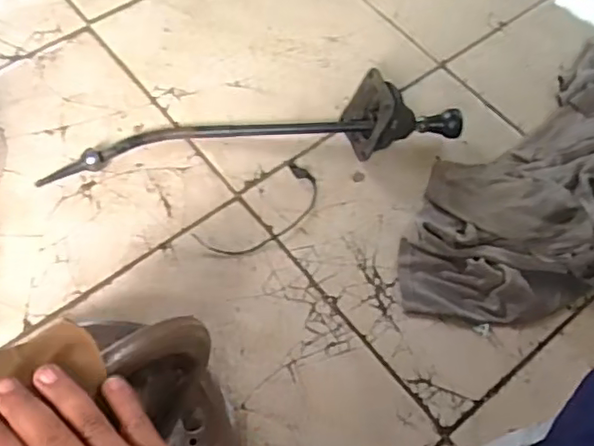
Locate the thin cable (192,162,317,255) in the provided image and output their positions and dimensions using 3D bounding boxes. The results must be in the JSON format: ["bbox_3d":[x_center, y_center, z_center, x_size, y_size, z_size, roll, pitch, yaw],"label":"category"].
[{"bbox_3d":[-0.044,-0.011,0.838,0.182,0.011,0.080,-39,70,-20],"label":"thin cable"}]

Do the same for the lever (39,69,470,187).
[{"bbox_3d":[-0.056,-0.138,0.857,0.580,0.094,0.106,-4,62,-5],"label":"lever"}]

